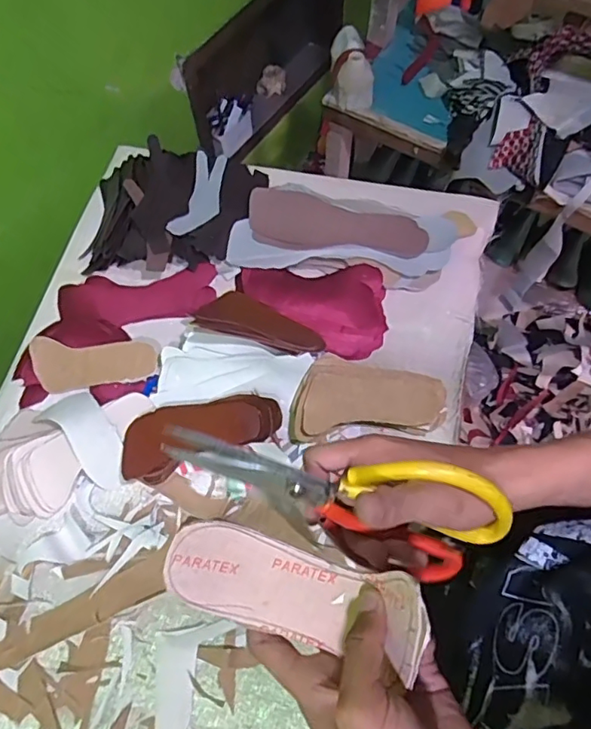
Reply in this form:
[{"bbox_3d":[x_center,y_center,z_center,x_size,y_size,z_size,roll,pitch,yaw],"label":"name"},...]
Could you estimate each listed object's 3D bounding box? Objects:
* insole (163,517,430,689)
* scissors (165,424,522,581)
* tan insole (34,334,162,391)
[{"bbox_3d":[-0.001,0.123,0.300,0.143,0.058,0.047,8,64,21],"label":"insole"},{"bbox_3d":[0.024,0.075,0.337,0.210,0.099,0.018,25,38,-4],"label":"scissors"},{"bbox_3d":[-0.272,0.001,0.737,0.162,0.008,0.069,3,87,-1],"label":"tan insole"}]

